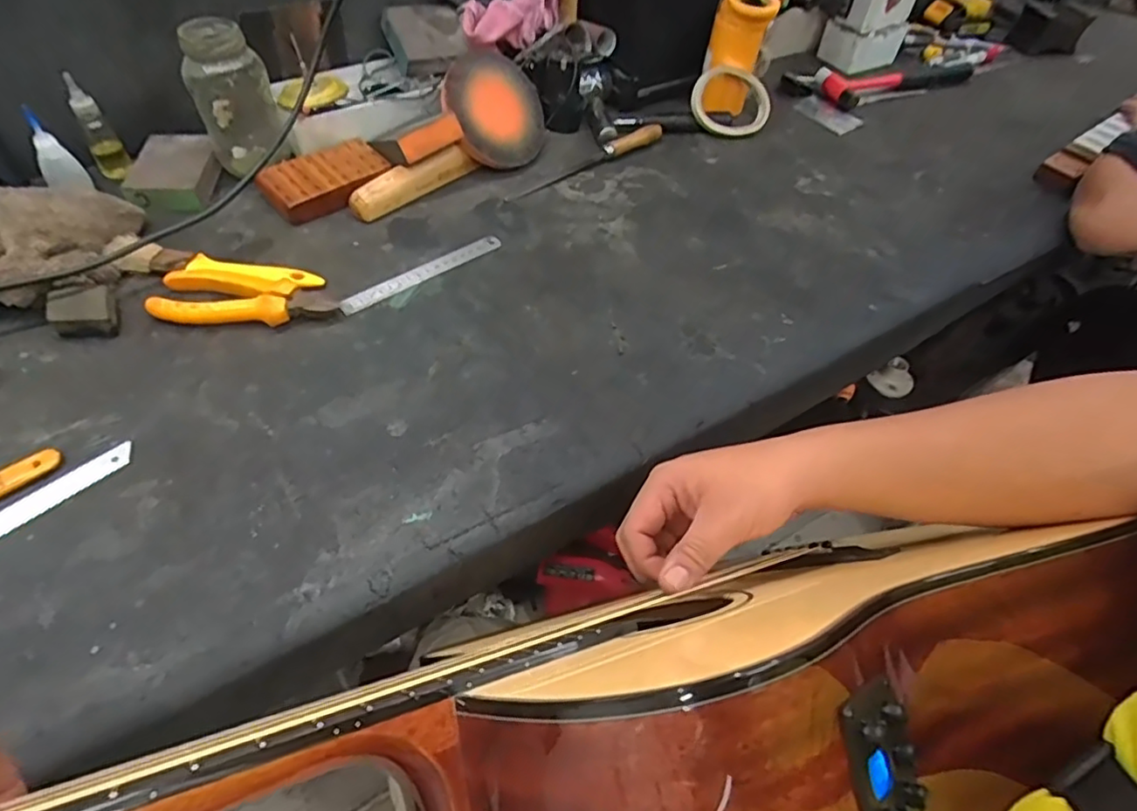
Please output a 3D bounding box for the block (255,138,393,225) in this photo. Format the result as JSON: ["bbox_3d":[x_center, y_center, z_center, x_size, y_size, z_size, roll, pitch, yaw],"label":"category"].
[{"bbox_3d":[-0.250,-0.233,0.632,0.121,0.027,0.073,-31,60,-26],"label":"block"}]

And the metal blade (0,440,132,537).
[{"bbox_3d":[-0.348,0.059,0.417,0.020,0.004,0.102,42,59,15],"label":"metal blade"}]

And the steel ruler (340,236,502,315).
[{"bbox_3d":[-0.135,-0.126,0.580,0.167,0.004,0.019,-32,61,-26],"label":"steel ruler"}]

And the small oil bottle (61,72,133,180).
[{"bbox_3d":[-0.461,-0.270,0.603,0.028,0.093,0.024,-28,59,-24],"label":"small oil bottle"}]

